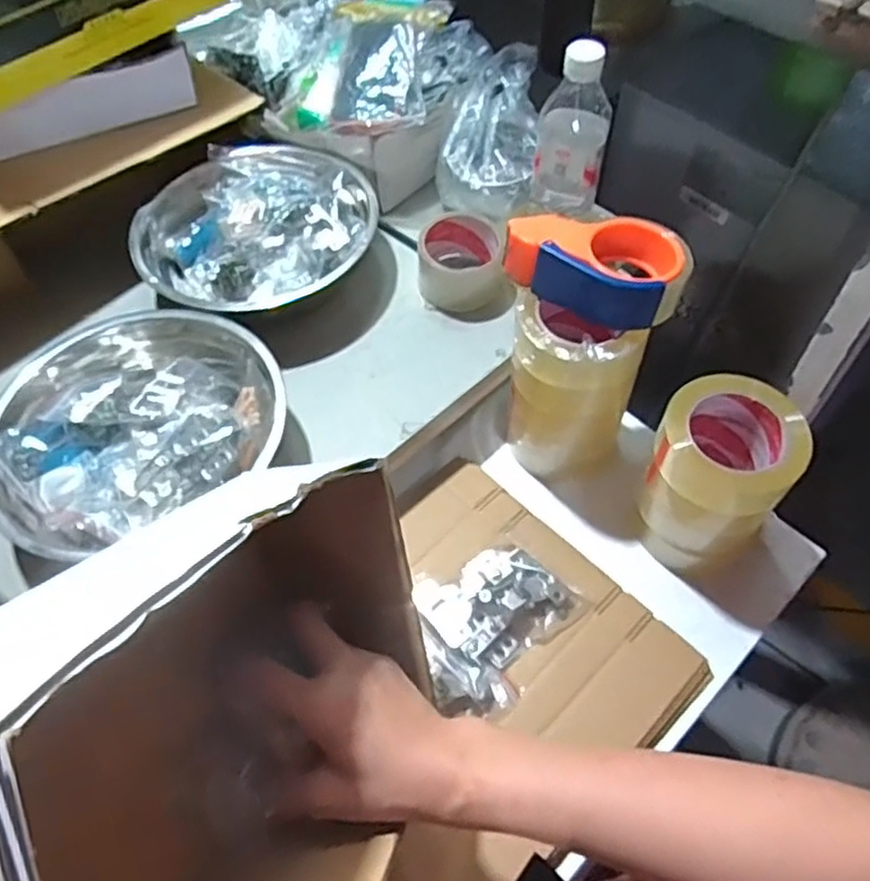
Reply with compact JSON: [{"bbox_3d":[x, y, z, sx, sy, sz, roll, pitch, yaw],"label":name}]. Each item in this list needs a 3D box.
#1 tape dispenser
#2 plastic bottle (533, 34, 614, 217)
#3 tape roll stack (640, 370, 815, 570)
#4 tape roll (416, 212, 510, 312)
[{"bbox_3d":[0.133,-0.147,0.586,0.149,0.054,0.072,20,59,14],"label":"tape dispenser"},{"bbox_3d":[0.128,-0.275,0.668,0.066,0.182,0.051,7,57,7],"label":"plastic bottle"},{"bbox_3d":[0.245,0.033,0.631,0.109,0.150,0.111,20,59,14],"label":"tape roll stack"},{"bbox_3d":[0.025,-0.188,0.753,0.079,0.060,0.103,-4,56,-1],"label":"tape roll"}]

